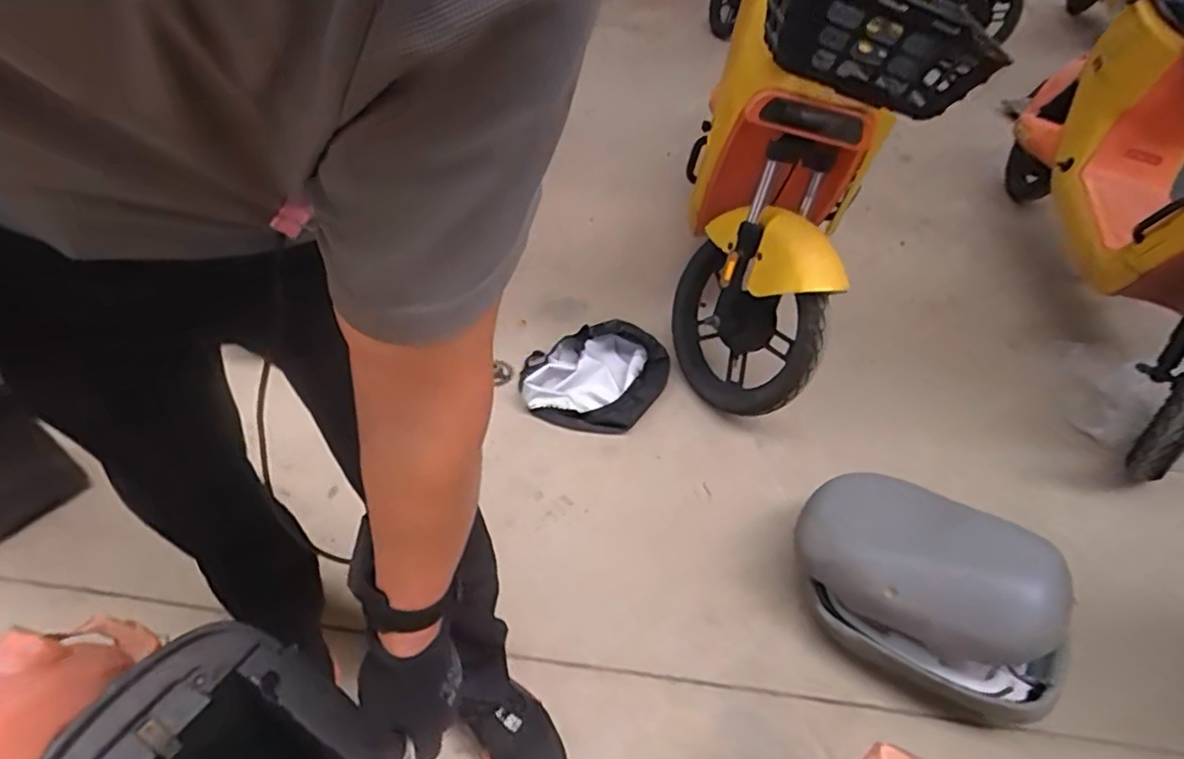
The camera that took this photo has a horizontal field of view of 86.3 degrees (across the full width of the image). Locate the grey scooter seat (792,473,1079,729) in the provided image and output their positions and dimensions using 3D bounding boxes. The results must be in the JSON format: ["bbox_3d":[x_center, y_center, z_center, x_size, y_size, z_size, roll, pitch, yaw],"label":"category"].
[{"bbox_3d":[0.501,0.309,0.951,0.399,0.203,0.225,34,54,27],"label":"grey scooter seat"}]

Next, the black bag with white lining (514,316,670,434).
[{"bbox_3d":[0.014,-0.005,1.421,0.325,0.058,0.287,-25,52,-22],"label":"black bag with white lining"}]

